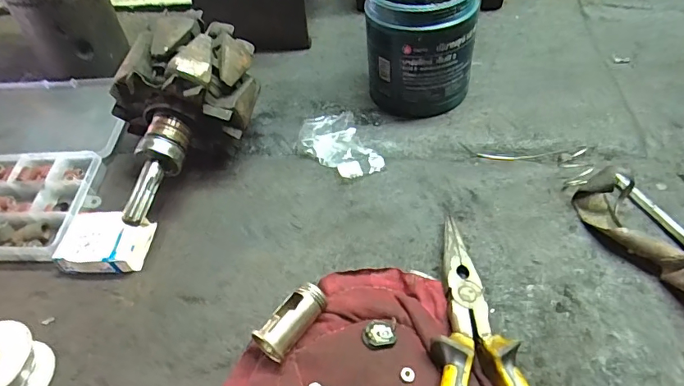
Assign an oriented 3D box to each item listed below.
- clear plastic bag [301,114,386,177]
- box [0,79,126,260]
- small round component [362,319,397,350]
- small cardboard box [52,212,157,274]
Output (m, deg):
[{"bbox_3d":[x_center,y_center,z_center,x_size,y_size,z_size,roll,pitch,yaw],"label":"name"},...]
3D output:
[{"bbox_3d":[-0.002,-0.040,0.388,0.051,0.027,0.061,-24,50,-14],"label":"clear plastic bag"},{"bbox_3d":[-0.288,-0.031,0.420,0.176,0.034,0.200,-1,48,6],"label":"box"},{"bbox_3d":[0.021,0.081,0.269,0.019,0.005,0.017,-12,48,-4],"label":"small round component"},{"bbox_3d":[-0.179,0.037,0.352,0.062,0.018,0.046,-2,48,5],"label":"small cardboard box"}]

